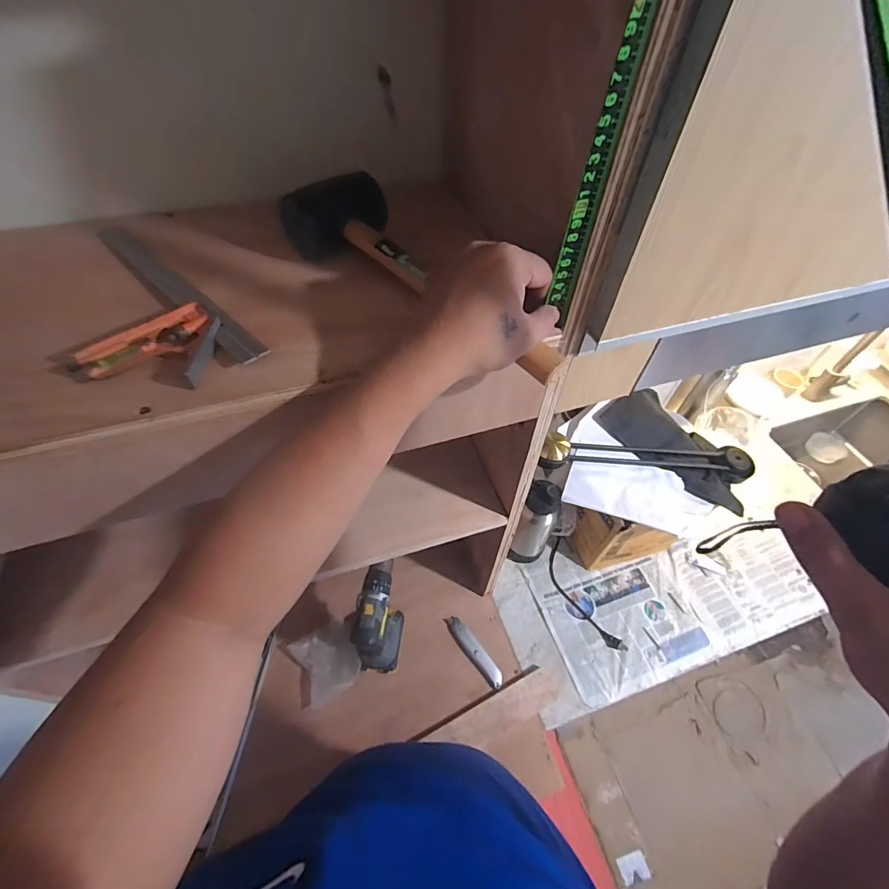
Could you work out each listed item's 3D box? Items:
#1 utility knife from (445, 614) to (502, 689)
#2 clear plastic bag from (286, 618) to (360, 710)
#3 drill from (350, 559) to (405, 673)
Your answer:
[{"bbox_3d":[0.058,0.412,0.853,0.032,0.012,0.157,-33,60,-23],"label":"utility knife"},{"bbox_3d":[-0.225,0.420,0.831,0.116,0.031,0.125,-26,58,-19],"label":"clear plastic bag"},{"bbox_3d":[-0.120,0.324,0.783,0.072,0.198,0.150,7,53,4],"label":"drill"}]

